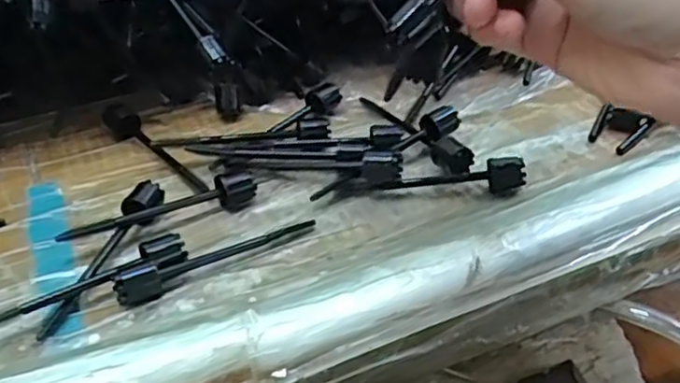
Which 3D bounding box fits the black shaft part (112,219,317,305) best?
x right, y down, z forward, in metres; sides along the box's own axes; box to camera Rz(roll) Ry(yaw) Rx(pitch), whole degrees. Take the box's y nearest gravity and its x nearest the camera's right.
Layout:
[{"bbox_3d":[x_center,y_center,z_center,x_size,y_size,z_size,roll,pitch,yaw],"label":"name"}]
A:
[{"bbox_3d":[-0.051,0.022,0.286,0.087,0.013,0.014,-24,42,-27],"label":"black shaft part"}]

